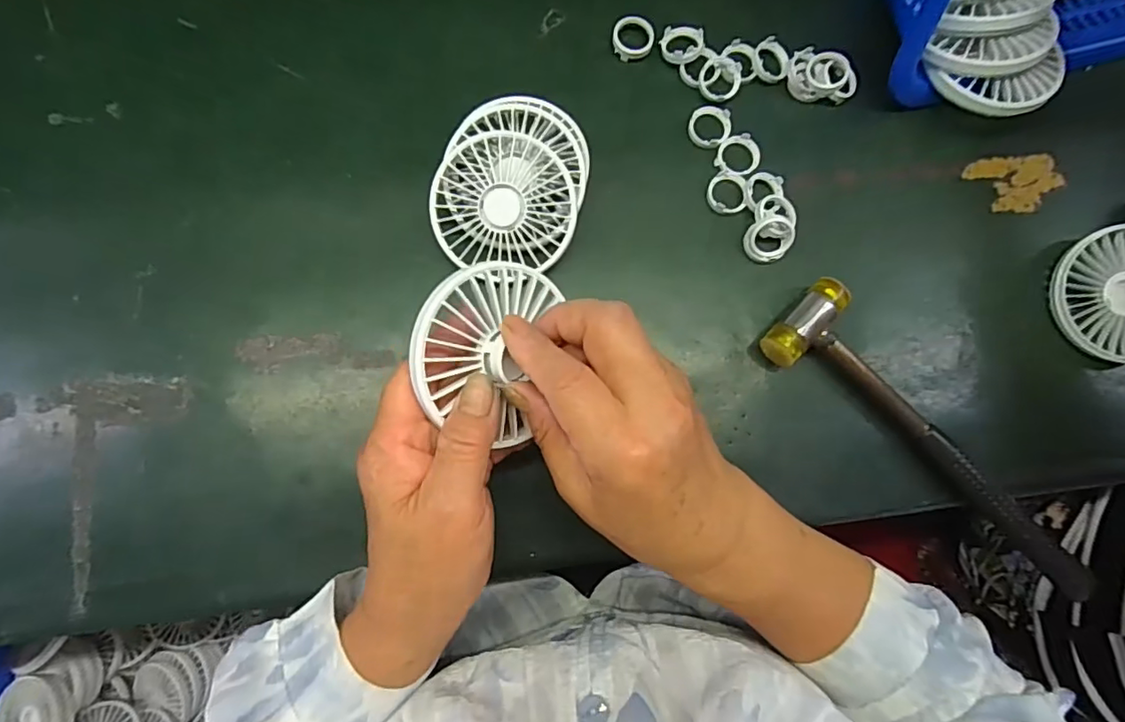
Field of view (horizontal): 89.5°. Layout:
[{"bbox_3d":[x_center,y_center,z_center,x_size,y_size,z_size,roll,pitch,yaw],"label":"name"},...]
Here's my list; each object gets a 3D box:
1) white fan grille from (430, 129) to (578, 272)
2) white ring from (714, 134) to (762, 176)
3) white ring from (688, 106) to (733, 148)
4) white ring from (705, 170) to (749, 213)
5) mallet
[{"bbox_3d":[-0.036,-0.098,0.347,0.085,0.015,0.076,3,102,2],"label":"white fan grille"},{"bbox_3d":[0.118,-0.138,0.380,0.029,0.007,0.027,1,81,-4],"label":"white ring"},{"bbox_3d":[0.099,-0.157,0.380,0.028,0.004,0.028,1,81,-4],"label":"white ring"},{"bbox_3d":[0.108,-0.112,0.374,0.025,0.006,0.028,1,81,-4],"label":"white ring"},{"bbox_3d":[0.232,0.047,0.353,0.238,0.026,0.058,42,81,3],"label":"mallet"}]

